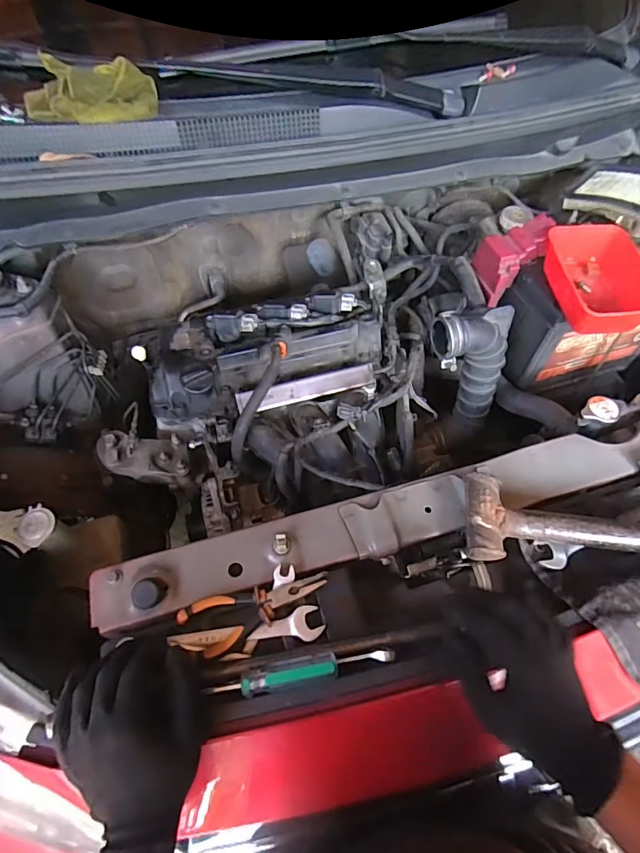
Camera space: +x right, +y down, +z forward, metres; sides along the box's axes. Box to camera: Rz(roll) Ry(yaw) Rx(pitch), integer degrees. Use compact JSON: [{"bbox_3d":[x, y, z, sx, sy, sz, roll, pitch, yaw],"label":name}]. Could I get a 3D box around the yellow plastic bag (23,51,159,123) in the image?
[{"bbox_3d":[-0.307,-0.436,0.605,0.169,0.047,0.103,-9,59,-1],"label":"yellow plastic bag"}]

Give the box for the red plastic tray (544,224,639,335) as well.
[{"bbox_3d":[0.384,-0.195,0.638,0.110,0.066,0.164,-7,59,0],"label":"red plastic tray"}]

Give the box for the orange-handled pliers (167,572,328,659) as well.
[{"bbox_3d":[-0.069,0.186,0.474,0.160,0.019,0.053,-22,60,-9],"label":"orange-handled pliers"}]

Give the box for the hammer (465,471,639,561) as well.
[{"bbox_3d":[0.334,0.108,0.510,0.349,0.052,0.096,1,59,5],"label":"hammer"}]

